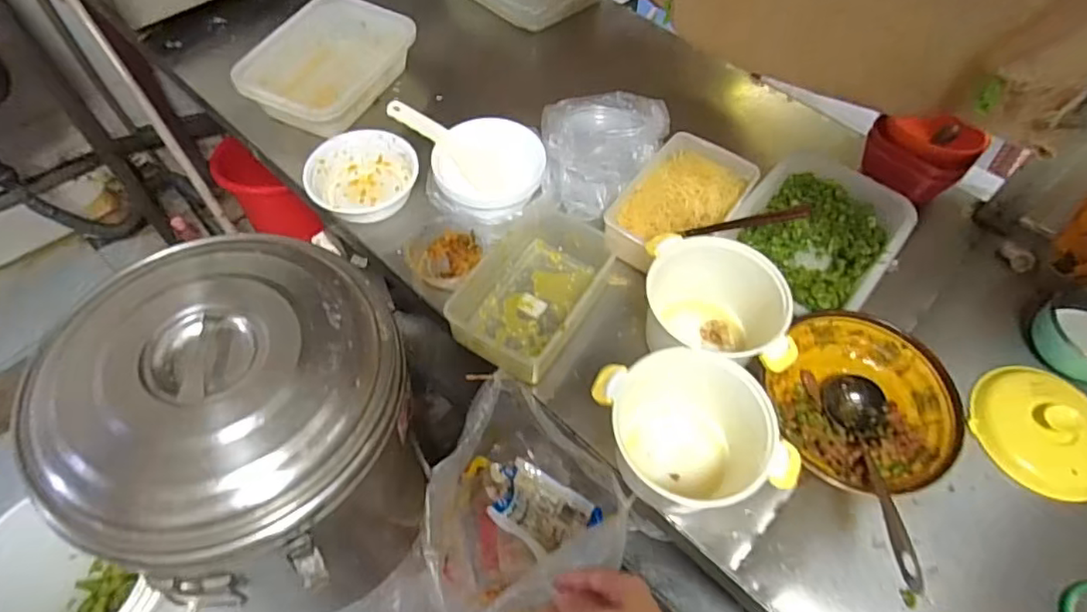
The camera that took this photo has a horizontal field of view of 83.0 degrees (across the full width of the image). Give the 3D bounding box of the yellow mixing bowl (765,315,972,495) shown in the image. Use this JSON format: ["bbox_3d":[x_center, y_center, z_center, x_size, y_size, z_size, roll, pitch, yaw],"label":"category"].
[{"bbox_3d":[0.377,0.126,0.743,0.196,0.080,0.209,1,58,-1],"label":"yellow mixing bowl"}]

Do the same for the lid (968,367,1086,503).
[{"bbox_3d":[0.631,0.146,0.758,0.155,0.049,0.167,1,58,-1],"label":"lid"}]

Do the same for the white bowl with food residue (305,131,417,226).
[{"bbox_3d":[-0.284,-0.198,0.968,0.171,0.055,0.163,1,58,-1],"label":"white bowl with food residue"}]

